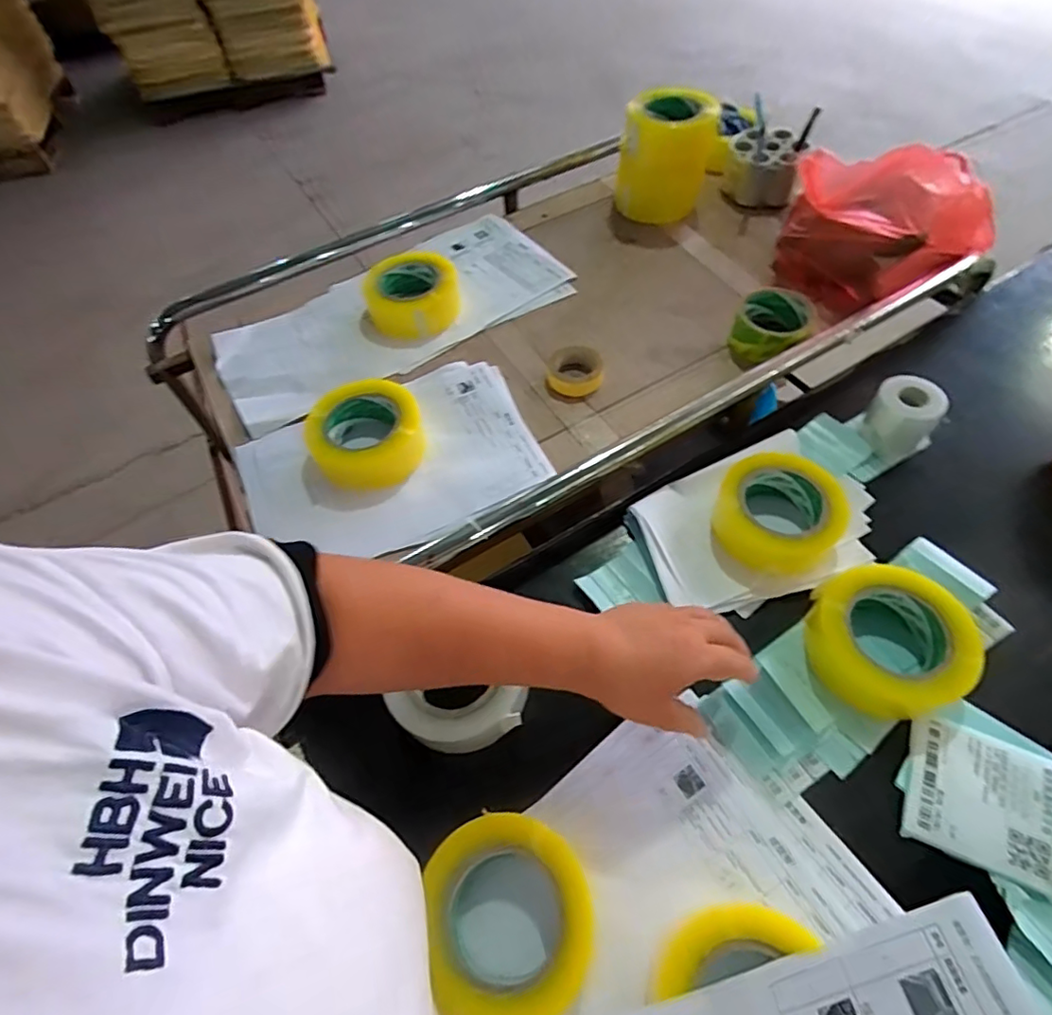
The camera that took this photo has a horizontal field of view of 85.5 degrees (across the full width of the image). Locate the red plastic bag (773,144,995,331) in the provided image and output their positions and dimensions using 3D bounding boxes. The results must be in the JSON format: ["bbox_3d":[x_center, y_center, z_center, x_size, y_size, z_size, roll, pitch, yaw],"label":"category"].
[{"bbox_3d":[0.480,-0.378,0.748,0.235,0.182,0.194,-14,57,-5],"label":"red plastic bag"}]

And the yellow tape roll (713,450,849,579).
[{"bbox_3d":[0.264,0.007,0.600,0.120,0.069,0.120,-2,57,3],"label":"yellow tape roll"}]

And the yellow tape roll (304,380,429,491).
[{"bbox_3d":[-0.175,-0.091,0.648,0.113,0.061,0.120,-2,57,3],"label":"yellow tape roll"}]

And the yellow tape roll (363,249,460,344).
[{"bbox_3d":[-0.159,-0.295,0.796,0.120,0.062,0.120,-2,57,3],"label":"yellow tape roll"}]

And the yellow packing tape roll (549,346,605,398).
[{"bbox_3d":[0.062,-0.171,0.717,0.066,0.029,0.068,-2,57,3],"label":"yellow packing tape roll"}]

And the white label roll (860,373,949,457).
[{"bbox_3d":[0.434,-0.103,0.663,0.069,0.077,0.064,-2,57,3],"label":"white label roll"}]

